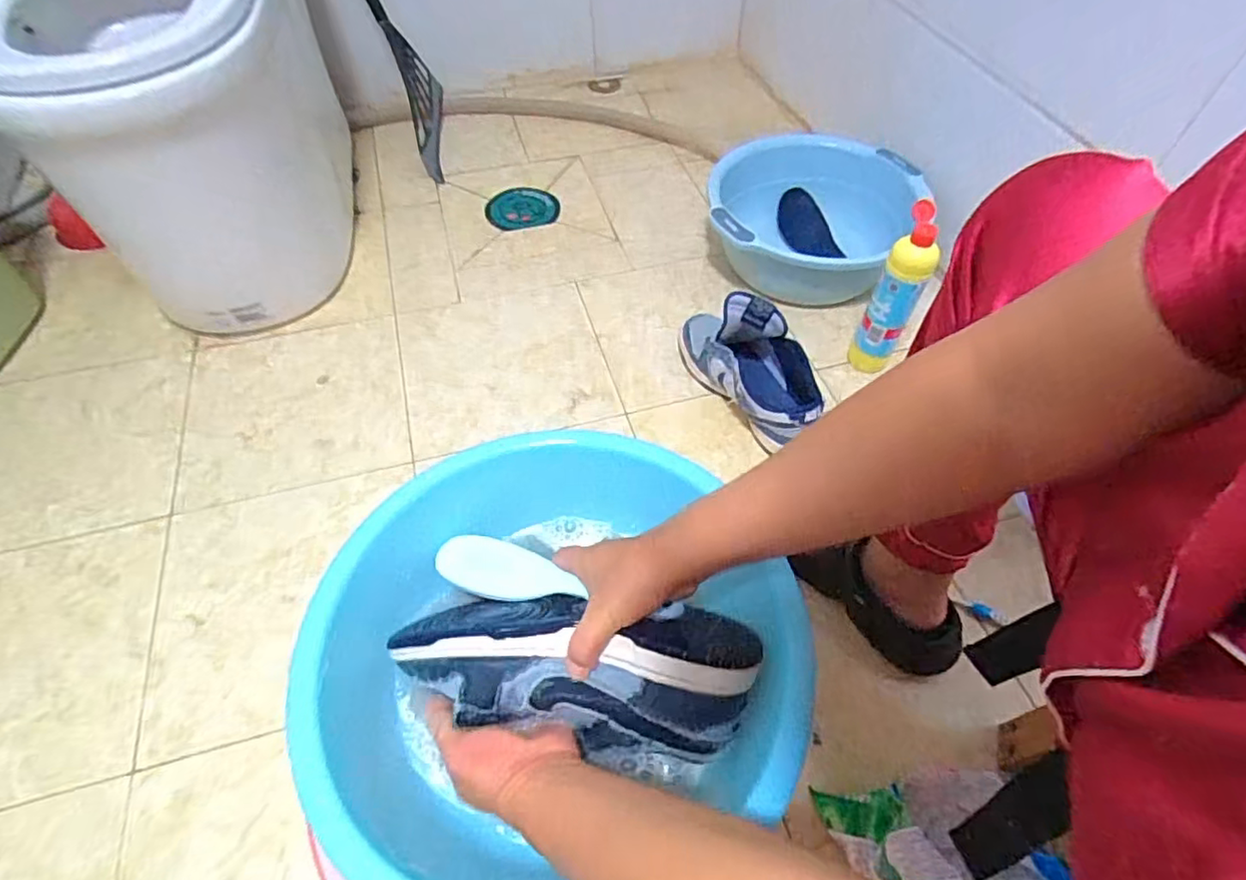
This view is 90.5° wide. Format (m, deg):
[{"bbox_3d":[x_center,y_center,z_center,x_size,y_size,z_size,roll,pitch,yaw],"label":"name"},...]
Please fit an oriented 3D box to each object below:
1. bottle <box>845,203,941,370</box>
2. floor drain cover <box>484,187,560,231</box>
[{"bbox_3d":[0.382,-0.198,0.872,0.062,0.255,0.052,27,57,19],"label":"bottle"},{"bbox_3d":[-0.205,-0.477,1.263,0.150,0.018,0.150,-21,57,-18],"label":"floor drain cover"}]

